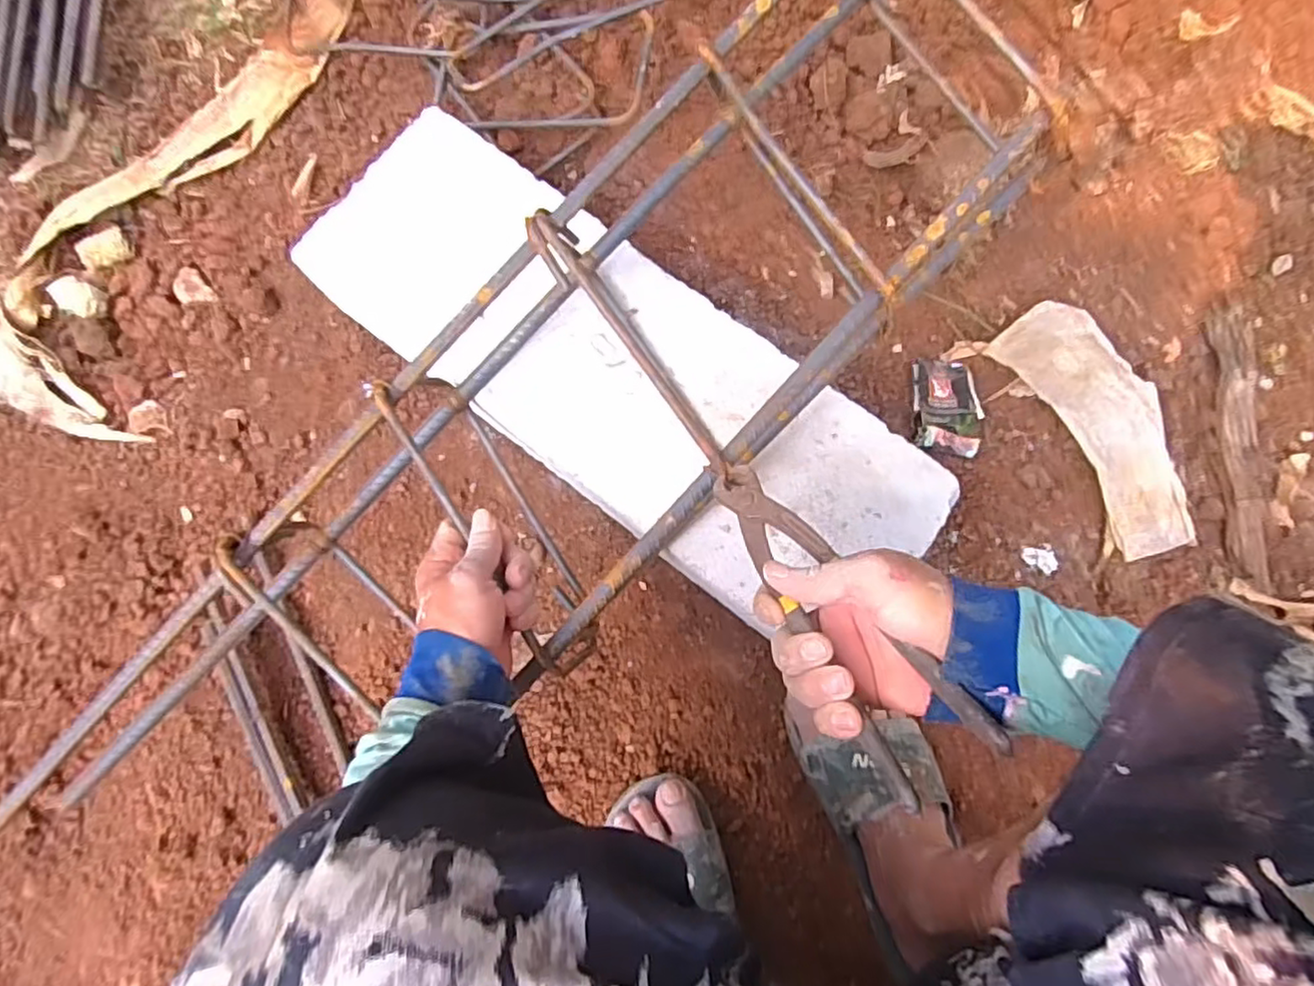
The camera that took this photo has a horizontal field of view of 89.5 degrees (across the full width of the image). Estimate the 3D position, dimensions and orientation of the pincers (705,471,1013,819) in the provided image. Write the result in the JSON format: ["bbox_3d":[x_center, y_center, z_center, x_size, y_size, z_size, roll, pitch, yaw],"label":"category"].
[{"bbox_3d":[0.100,0.061,0.383,0.059,0.019,0.219,-23,52,-7],"label":"pincers"}]

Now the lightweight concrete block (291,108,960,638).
[{"bbox_3d":[-0.034,-0.105,0.600,0.577,0.072,0.199,38,83,8],"label":"lightweight concrete block"}]

